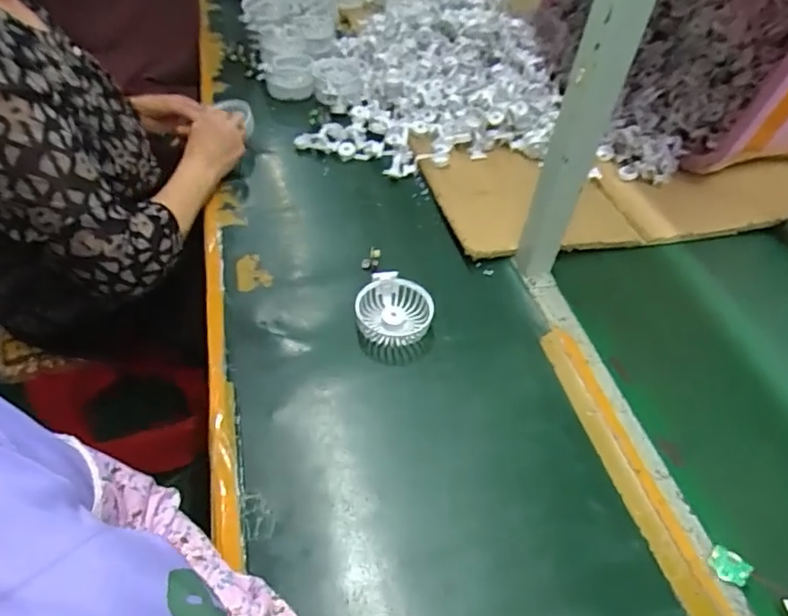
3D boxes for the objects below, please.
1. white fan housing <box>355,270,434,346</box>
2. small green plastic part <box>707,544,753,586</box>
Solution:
[{"bbox_3d":[0.002,0.002,0.657,0.084,0.032,0.085,14,47,11],"label":"white fan housing"},{"bbox_3d":[0.293,0.226,0.484,0.031,0.004,0.025,25,70,27],"label":"small green plastic part"}]

